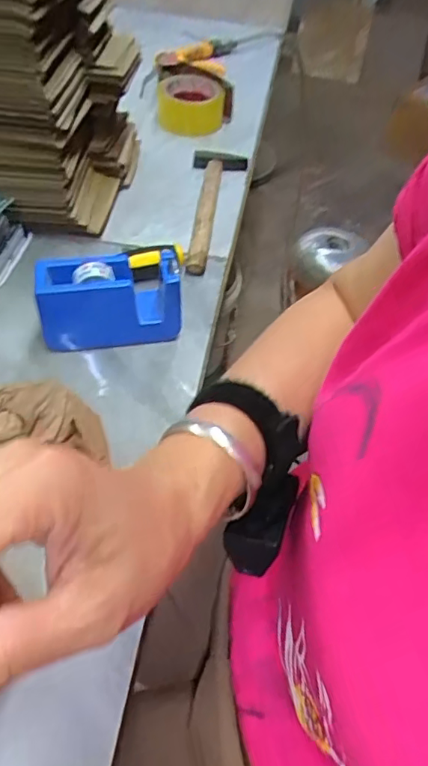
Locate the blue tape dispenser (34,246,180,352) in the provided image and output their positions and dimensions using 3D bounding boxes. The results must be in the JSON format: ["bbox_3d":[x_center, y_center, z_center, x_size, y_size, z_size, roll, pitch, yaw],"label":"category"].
[{"bbox_3d":[-0.096,-0.074,0.506,0.129,0.079,0.049,-8,52,-13],"label":"blue tape dispenser"}]

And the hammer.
[{"bbox_3d":[-0.004,-0.217,0.678,0.074,0.029,0.246,8,50,0],"label":"hammer"}]

